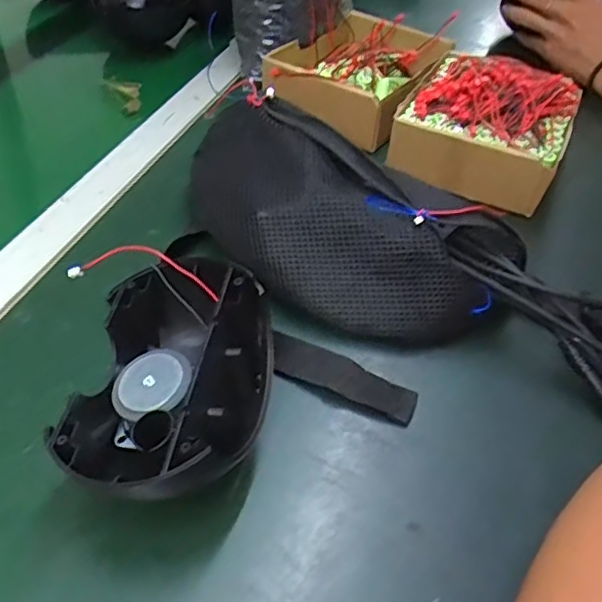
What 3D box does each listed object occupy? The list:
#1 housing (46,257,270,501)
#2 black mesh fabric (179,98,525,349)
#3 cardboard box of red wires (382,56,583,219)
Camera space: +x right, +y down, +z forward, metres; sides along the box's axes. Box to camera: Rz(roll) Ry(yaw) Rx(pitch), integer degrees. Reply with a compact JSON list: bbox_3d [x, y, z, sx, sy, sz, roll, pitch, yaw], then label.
[{"bbox_3d":[-0.067,0.050,0.336,0.097,0.078,0.141,9,45,3],"label":"housing"},{"bbox_3d":[0.016,-0.057,0.447,0.257,0.082,0.115,32,50,23],"label":"black mesh fabric"},{"bbox_3d":[0.155,-0.151,0.532,0.135,0.077,0.139,20,47,13],"label":"cardboard box of red wires"}]

